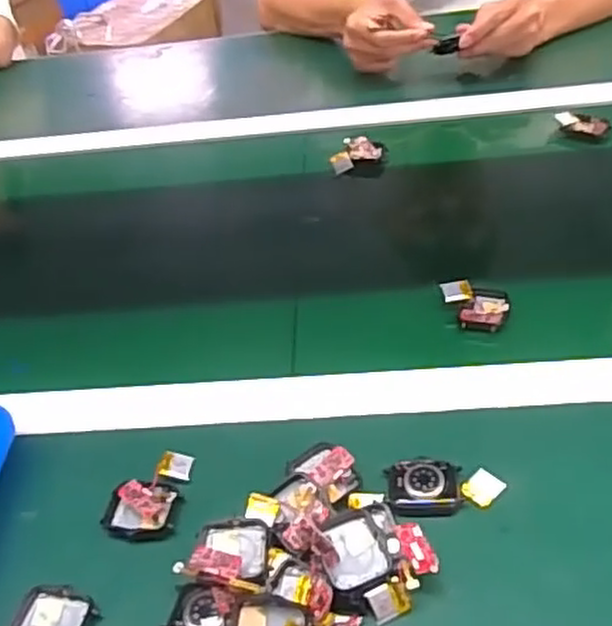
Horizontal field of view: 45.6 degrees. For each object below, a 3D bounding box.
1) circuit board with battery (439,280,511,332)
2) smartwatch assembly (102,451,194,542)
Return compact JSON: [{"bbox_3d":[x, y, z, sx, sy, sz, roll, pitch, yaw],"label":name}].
[{"bbox_3d":[0.136,-0.008,0.585,0.052,0.020,0.045,0,43,10],"label":"circuit board with battery"},{"bbox_3d":[-0.104,0.118,0.483,0.045,0.013,0.064,3,43,13],"label":"smartwatch assembly"}]

